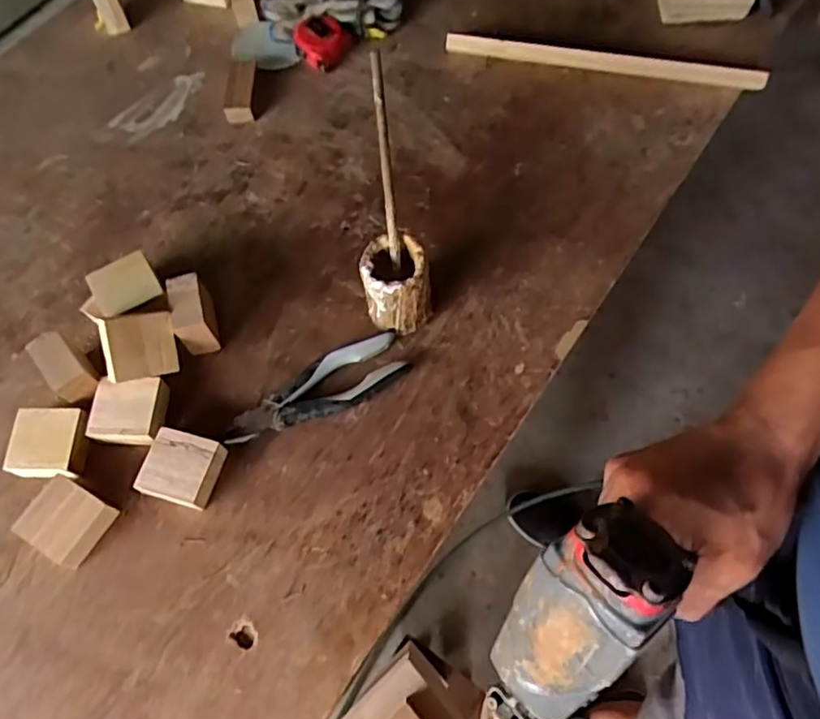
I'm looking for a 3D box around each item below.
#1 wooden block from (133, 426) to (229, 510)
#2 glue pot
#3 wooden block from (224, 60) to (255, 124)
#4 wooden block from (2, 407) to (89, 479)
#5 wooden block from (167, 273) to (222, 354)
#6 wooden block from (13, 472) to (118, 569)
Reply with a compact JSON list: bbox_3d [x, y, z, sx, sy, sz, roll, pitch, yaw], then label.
[{"bbox_3d":[-0.212,0.101,0.584,0.063,0.031,0.061,15,68,8],"label":"wooden block"},{"bbox_3d":[-0.014,-0.071,0.612,0.060,0.092,0.061,-1,67,1],"label":"glue pot"},{"bbox_3d":[-0.206,-0.330,0.761,0.036,0.025,0.089,0,67,1],"label":"wooden block"},{"bbox_3d":[-0.338,0.079,0.588,0.061,0.033,0.066,3,67,3],"label":"wooden block"},{"bbox_3d":[-0.214,-0.046,0.627,0.036,0.057,0.063,-12,67,-4],"label":"wooden block"},{"bbox_3d":[-0.304,0.143,0.557,0.060,0.031,0.059,28,71,12],"label":"wooden block"}]

